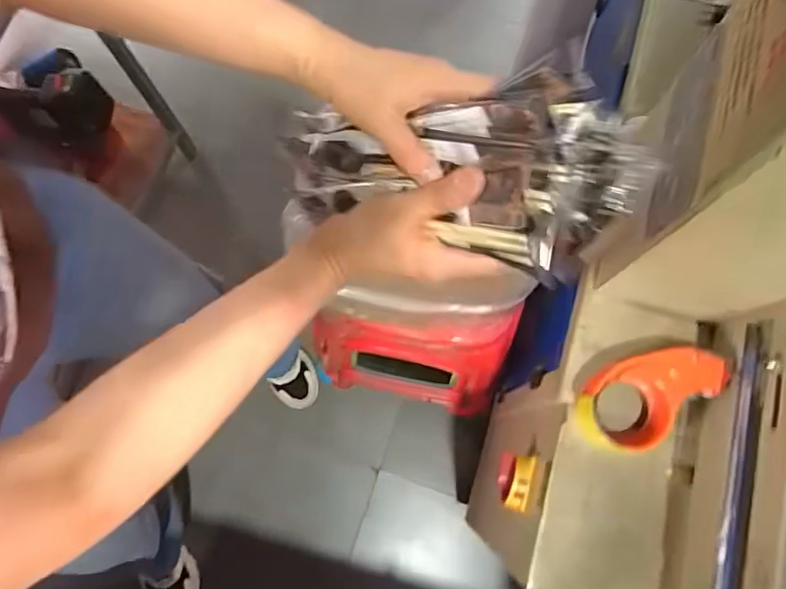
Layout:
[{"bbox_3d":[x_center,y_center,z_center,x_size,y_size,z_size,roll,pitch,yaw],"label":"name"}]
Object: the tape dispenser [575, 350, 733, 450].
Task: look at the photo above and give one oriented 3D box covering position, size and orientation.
[{"bbox_3d":[0.270,0.101,0.597,0.146,0.057,0.086,-32,78,-7],"label":"tape dispenser"}]

